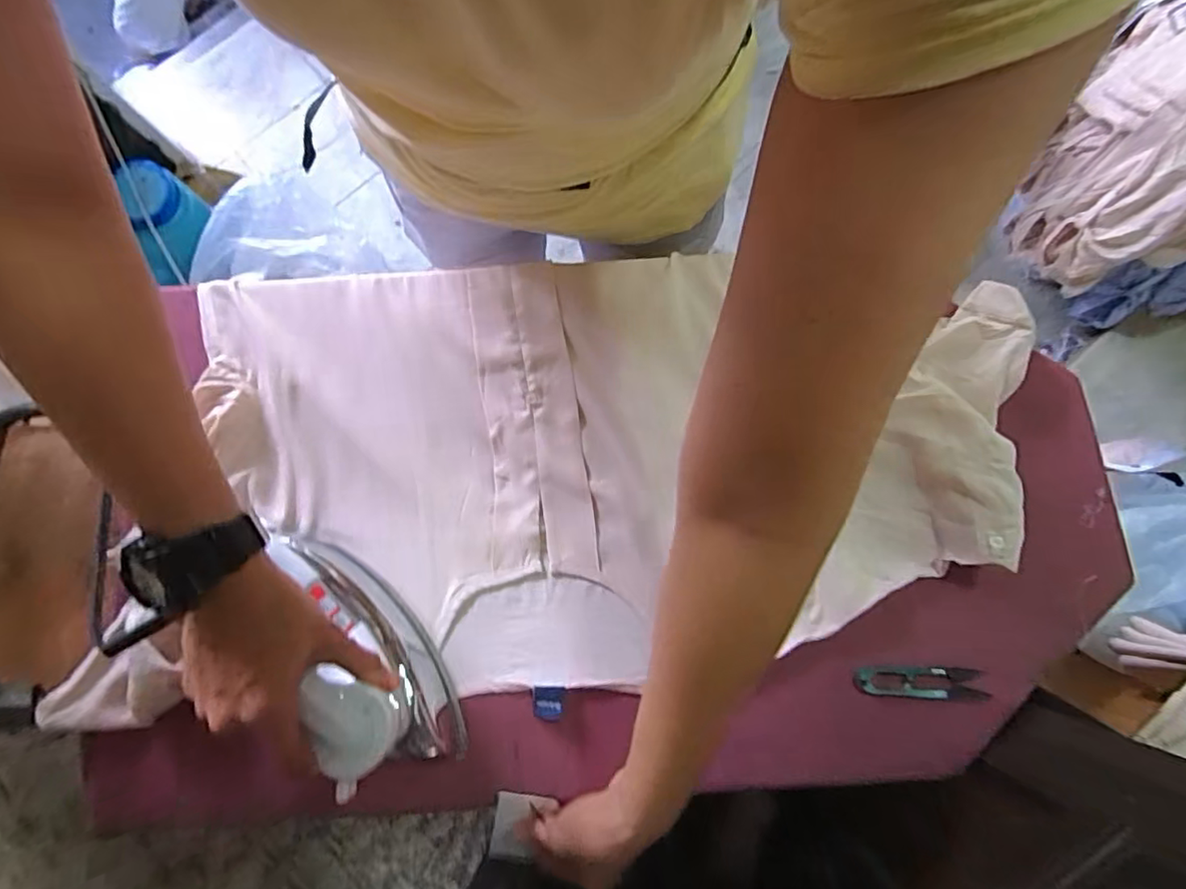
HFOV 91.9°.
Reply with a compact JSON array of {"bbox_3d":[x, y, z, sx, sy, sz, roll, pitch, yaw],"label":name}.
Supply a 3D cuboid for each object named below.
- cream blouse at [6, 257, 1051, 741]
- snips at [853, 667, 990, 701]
[{"bbox_3d":[-0.014,0.004,0.486,0.806,0.043,0.374,-5,77,0],"label":"cream blouse"},{"bbox_3d":[0.257,0.188,0.451,0.099,0.012,0.023,0,77,1],"label":"snips"}]

